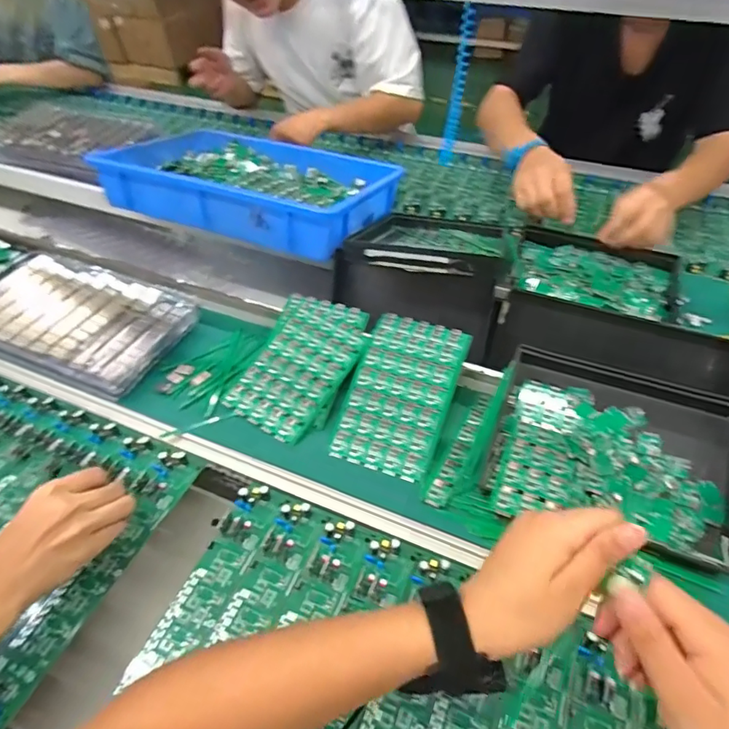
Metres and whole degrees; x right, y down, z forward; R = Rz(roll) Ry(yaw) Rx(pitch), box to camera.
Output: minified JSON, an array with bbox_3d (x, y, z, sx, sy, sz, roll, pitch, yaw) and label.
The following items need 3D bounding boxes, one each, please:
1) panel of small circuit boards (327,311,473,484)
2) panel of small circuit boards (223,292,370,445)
[{"bbox_3d":[0.041,0.030,0.563,0.112,0.005,0.188,17,68,14],"label":"panel of small circuit boards"},{"bbox_3d":[-0.074,-0.003,0.596,0.119,0.008,0.187,22,66,16],"label":"panel of small circuit boards"}]

